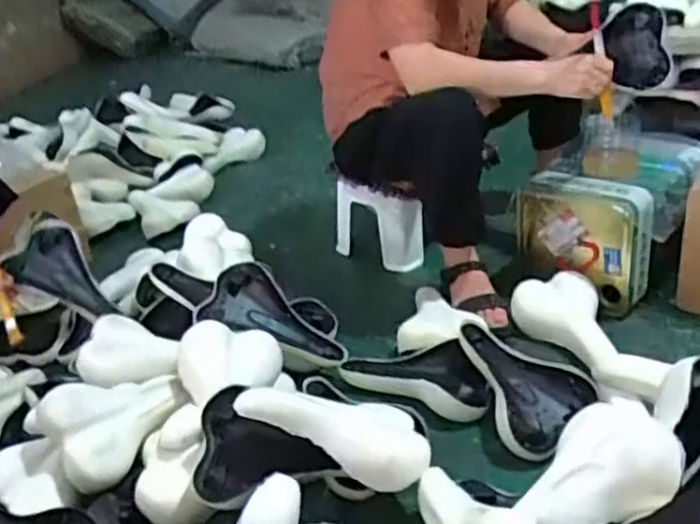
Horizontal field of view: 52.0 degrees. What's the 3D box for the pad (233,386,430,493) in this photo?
[{"bbox_3d":[-0.023,0.214,0.953,0.256,0.061,0.115,23,28,-7],"label":"pad"}]

